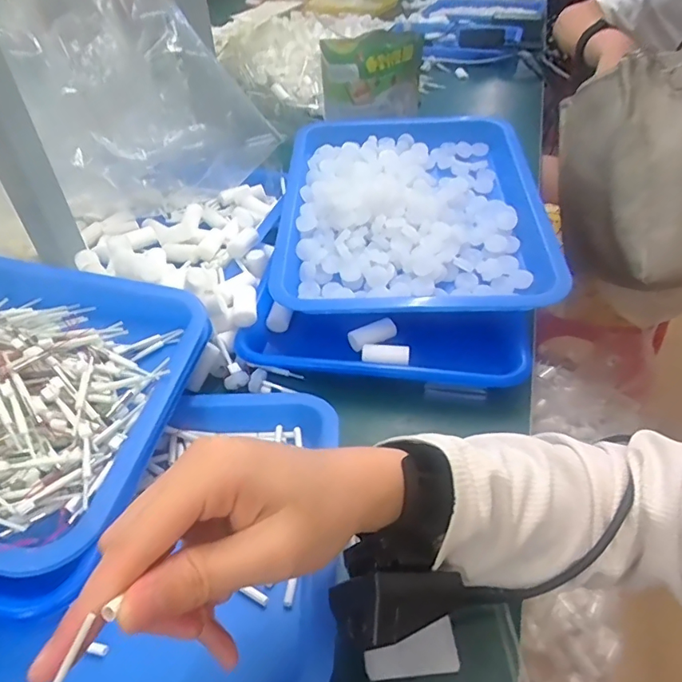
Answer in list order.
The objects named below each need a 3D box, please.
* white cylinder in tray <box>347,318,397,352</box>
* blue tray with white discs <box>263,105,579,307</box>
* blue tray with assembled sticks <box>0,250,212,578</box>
[{"bbox_3d":[0.028,-0.006,0.457,0.043,0.016,0.020,-20,44,-1],"label":"white cylinder in tray"},{"bbox_3d":[0.070,-0.148,0.537,0.255,0.069,0.325,1,43,3],"label":"blue tray with white discs"},{"bbox_3d":[-0.255,0.015,0.342,0.278,0.066,0.235,7,43,10],"label":"blue tray with assembled sticks"}]

